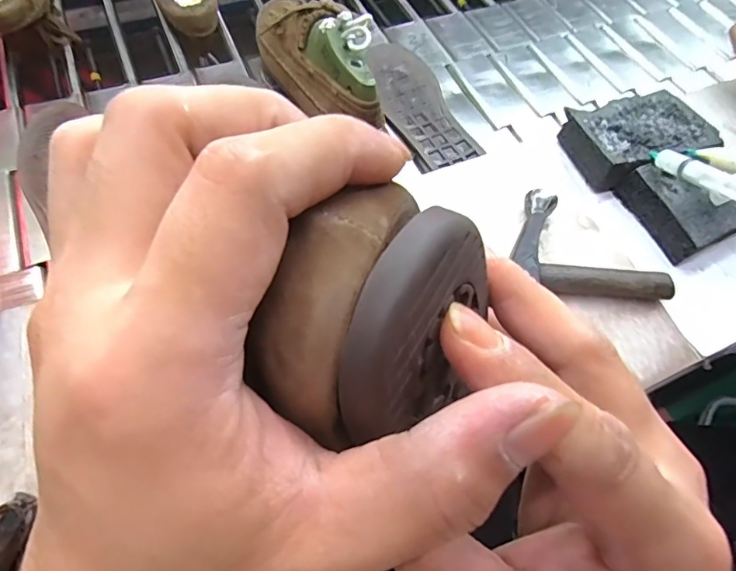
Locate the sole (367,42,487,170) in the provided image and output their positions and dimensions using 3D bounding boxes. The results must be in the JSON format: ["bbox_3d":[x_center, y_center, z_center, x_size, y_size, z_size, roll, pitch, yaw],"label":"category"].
[{"bbox_3d":[0.057,-0.217,0.576,0.075,0.015,0.207,-15,62,-12],"label":"sole"}]

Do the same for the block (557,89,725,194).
[{"bbox_3d":[0.260,-0.142,0.465,0.127,0.030,0.080,-17,62,-13],"label":"block"}]

